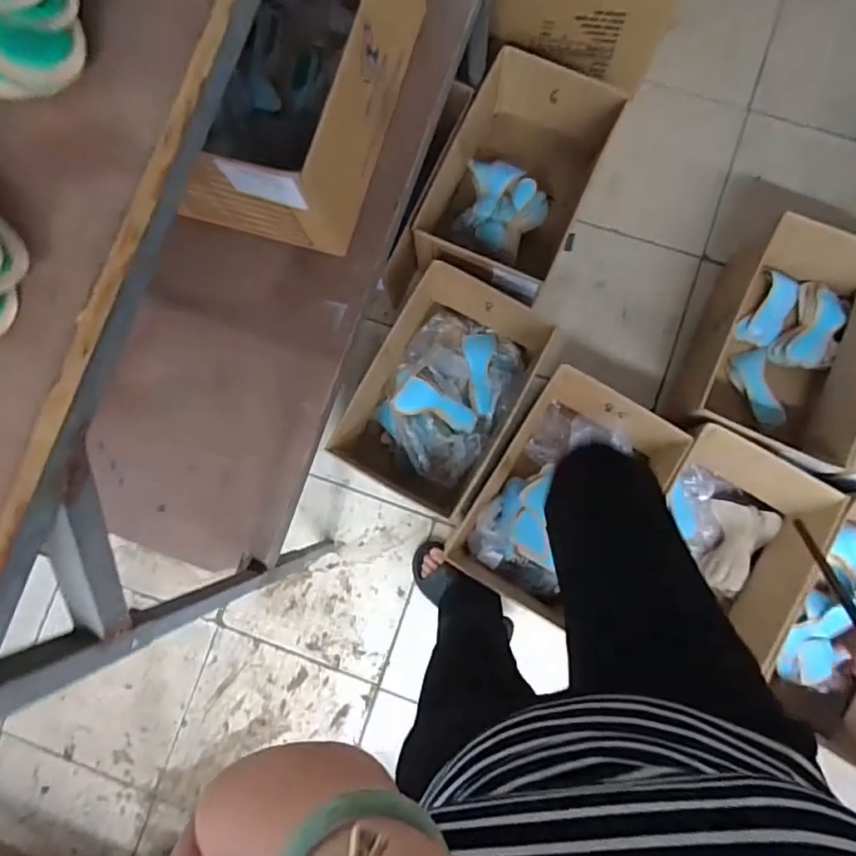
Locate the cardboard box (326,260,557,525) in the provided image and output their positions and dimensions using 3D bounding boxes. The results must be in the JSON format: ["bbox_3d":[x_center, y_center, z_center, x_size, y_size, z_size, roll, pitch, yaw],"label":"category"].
[{"bbox_3d":[0.043,-0.065,1.224,0.323,0.214,0.467,30,85,6],"label":"cardboard box"}]

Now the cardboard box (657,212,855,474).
[{"bbox_3d":[0.739,-0.169,1.170,0.313,0.206,0.490,24,84,5],"label":"cardboard box"}]

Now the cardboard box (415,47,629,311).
[{"bbox_3d":[0.183,-0.533,1.276,0.304,0.203,0.487,25,84,5],"label":"cardboard box"}]

